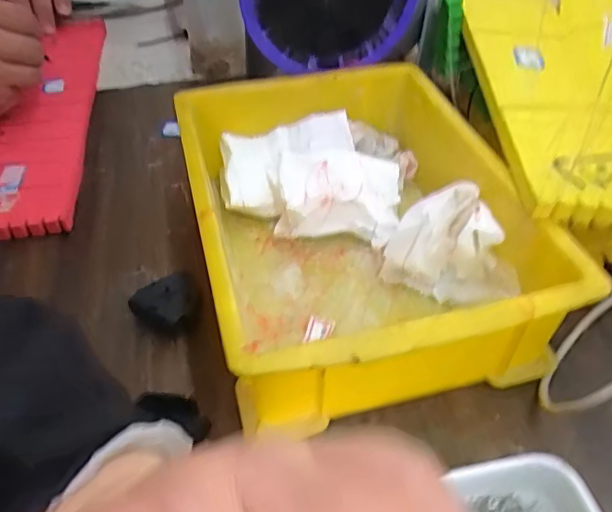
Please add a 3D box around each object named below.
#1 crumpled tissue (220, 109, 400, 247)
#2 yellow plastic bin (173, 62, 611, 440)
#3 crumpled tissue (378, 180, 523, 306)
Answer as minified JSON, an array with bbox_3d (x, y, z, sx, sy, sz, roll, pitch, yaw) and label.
[{"bbox_3d":[0.003,-0.052,0.394,0.123,0.038,0.108,-2,45,-1],"label":"crumpled tissue"},{"bbox_3d":[0.027,-0.025,0.348,0.192,0.072,0.249,-7,45,-6],"label":"yellow plastic bin"},{"bbox_3d":[0.087,-0.011,0.340,0.070,0.052,0.055,19,48,19],"label":"crumpled tissue"}]

